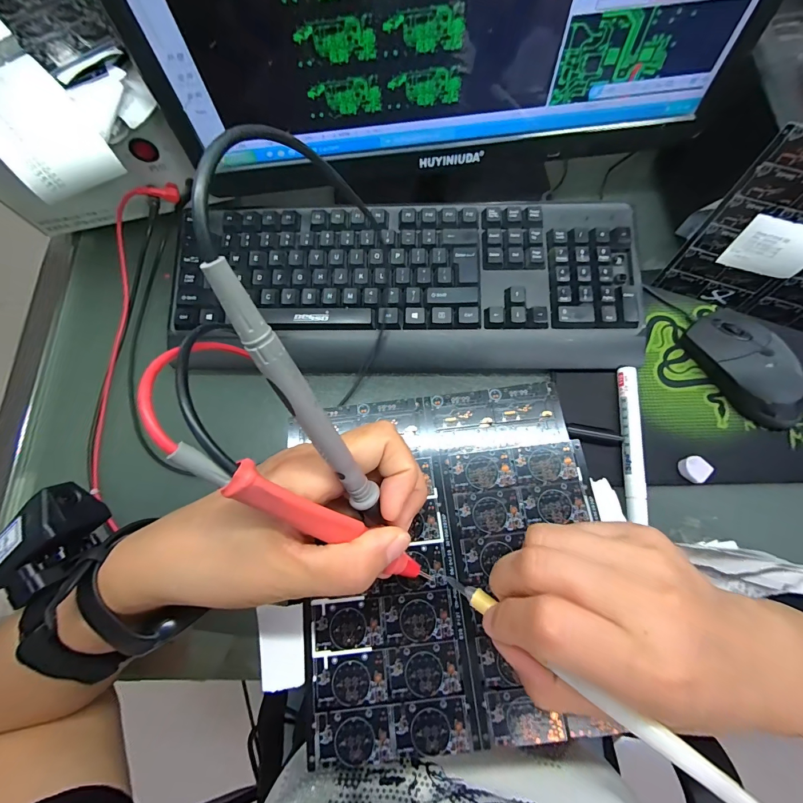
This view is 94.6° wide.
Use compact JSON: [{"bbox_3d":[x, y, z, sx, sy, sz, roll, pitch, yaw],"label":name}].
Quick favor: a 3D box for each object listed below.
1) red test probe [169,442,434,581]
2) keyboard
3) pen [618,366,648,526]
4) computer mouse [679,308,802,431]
[{"bbox_3d":[-0.027,0.054,0.159,0.010,0.142,0.013,17,70,52],"label":"red test probe"},{"bbox_3d":[0.004,-0.106,0.351,0.427,0.039,0.162,1,75,2],"label":"keyboard"},{"bbox_3d":[0.197,0.034,0.319,0.014,0.015,0.132,5,75,3],"label":"pen"},{"bbox_3d":[0.311,-0.032,0.327,0.060,0.037,0.116,-36,76,-8],"label":"computer mouse"}]

